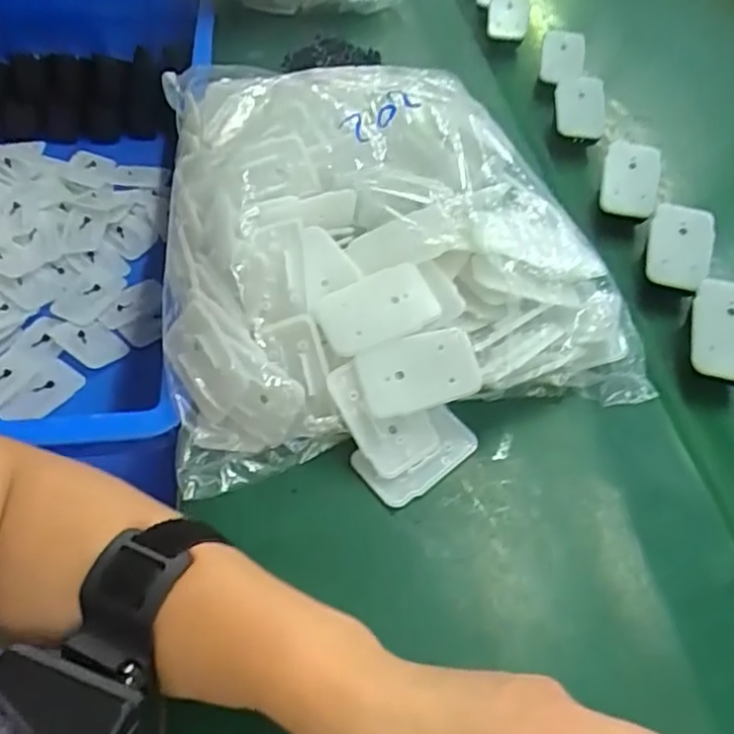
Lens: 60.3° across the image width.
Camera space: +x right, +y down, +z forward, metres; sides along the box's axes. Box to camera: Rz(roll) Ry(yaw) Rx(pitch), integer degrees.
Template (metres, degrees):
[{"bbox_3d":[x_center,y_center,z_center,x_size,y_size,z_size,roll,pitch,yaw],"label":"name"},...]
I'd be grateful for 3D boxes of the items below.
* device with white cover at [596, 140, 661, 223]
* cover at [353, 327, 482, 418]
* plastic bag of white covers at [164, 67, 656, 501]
[{"bbox_3d":[0.212,-0.149,0.508,0.048,0.014,0.064,18,80,-5],"label":"device with white cover"},{"bbox_3d":[0.030,0.003,0.361,0.066,0.004,0.041,-15,83,-5],"label":"cover"},{"bbox_3d":[0.005,-0.093,0.429,0.284,0.098,0.308,-9,53,-11],"label":"plastic bag of white covers"}]

